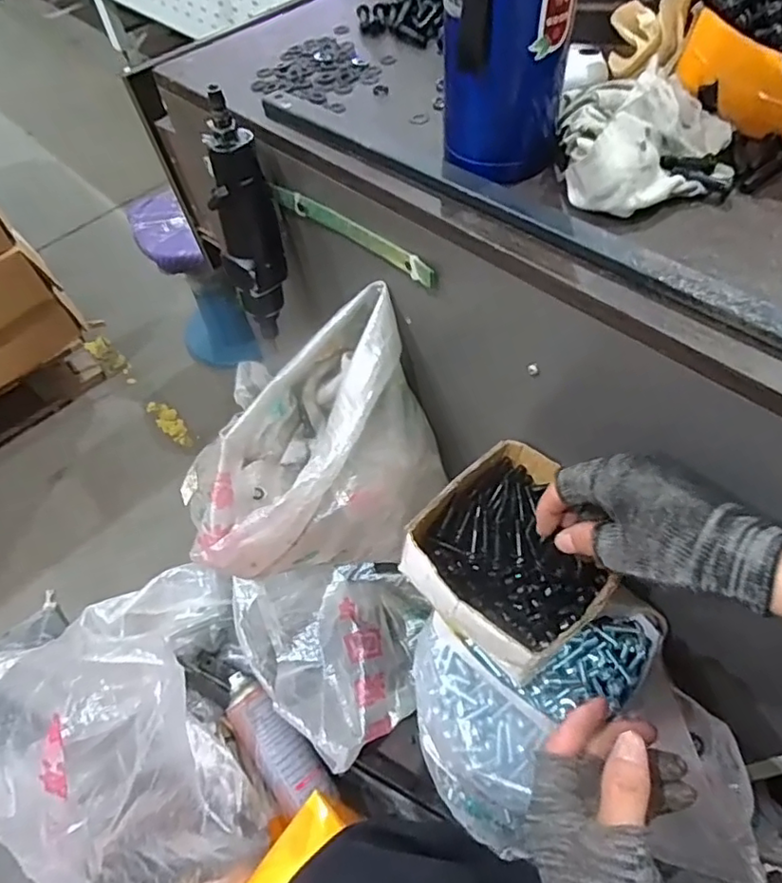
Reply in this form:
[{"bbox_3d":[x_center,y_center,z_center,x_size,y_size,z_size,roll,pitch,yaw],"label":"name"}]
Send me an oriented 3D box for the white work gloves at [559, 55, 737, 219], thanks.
[{"bbox_3d":[0.172,-0.202,0.391,0.111,0.039,0.122,-2,56,3],"label":"white work gloves"}]

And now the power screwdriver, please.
[{"bbox_3d":[-0.128,-0.185,0.532,0.055,0.215,0.046,-15,56,-6],"label":"power screwdriver"}]

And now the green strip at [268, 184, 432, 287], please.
[{"bbox_3d":[-0.035,-0.174,0.477,0.187,0.022,0.007,38,66,26],"label":"green strip"}]

